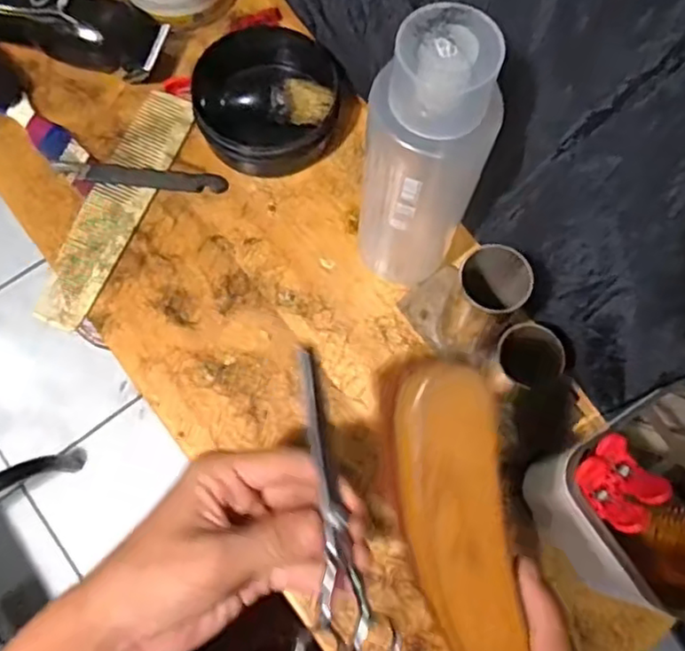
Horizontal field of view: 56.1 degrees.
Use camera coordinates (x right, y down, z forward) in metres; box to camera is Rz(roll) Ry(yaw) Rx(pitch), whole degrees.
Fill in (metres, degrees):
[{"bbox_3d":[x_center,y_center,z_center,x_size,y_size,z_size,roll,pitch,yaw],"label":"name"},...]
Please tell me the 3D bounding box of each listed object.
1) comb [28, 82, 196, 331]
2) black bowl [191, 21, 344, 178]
[{"bbox_3d":[-0.157,-0.084,0.449,0.040,0.006,0.186,24,72,-5],"label":"comb"},{"bbox_3d":[-0.050,-0.166,0.460,0.096,0.047,0.100,0,72,-1],"label":"black bowl"}]

